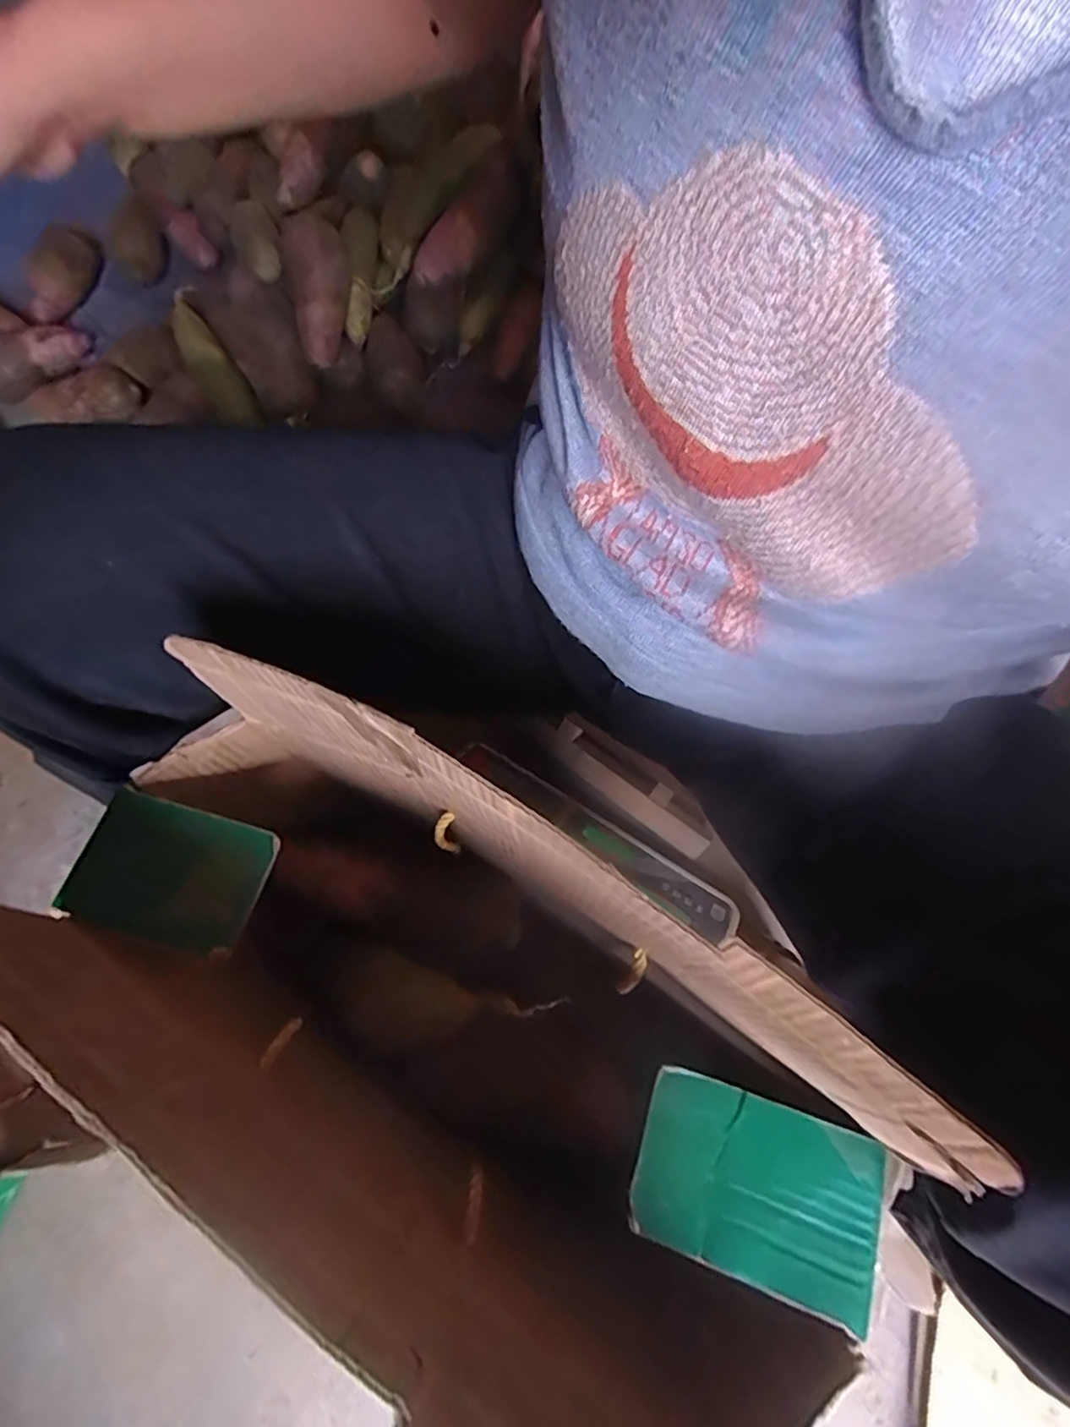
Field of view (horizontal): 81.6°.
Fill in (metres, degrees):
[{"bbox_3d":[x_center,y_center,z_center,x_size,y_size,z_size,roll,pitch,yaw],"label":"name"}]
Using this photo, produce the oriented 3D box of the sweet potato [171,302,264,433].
[{"bbox_3d":[-0.433,-0.466,0.830,0.054,0.045,0.198,-34,101,-10],"label":"sweet potato"}]

